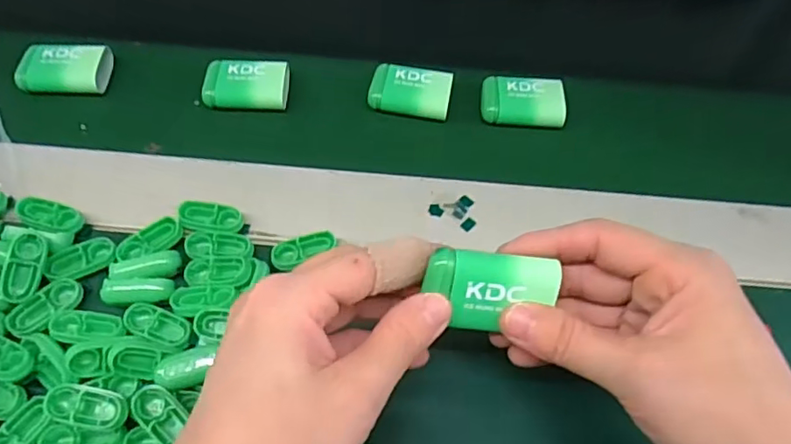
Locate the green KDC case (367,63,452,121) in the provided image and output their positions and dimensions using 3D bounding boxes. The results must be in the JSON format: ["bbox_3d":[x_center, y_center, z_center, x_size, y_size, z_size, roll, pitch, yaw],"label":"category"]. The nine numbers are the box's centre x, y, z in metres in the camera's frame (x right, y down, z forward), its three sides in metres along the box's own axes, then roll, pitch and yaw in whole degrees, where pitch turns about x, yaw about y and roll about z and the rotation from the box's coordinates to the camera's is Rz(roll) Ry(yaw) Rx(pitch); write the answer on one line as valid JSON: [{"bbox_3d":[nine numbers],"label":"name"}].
[{"bbox_3d":[0.010,-0.083,0.356,0.050,0.011,0.033,6,58,1],"label":"green KDC case"}]

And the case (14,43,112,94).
[{"bbox_3d":[-0.209,-0.097,0.357,0.049,0.017,0.035,-3,58,-5],"label":"case"}]

